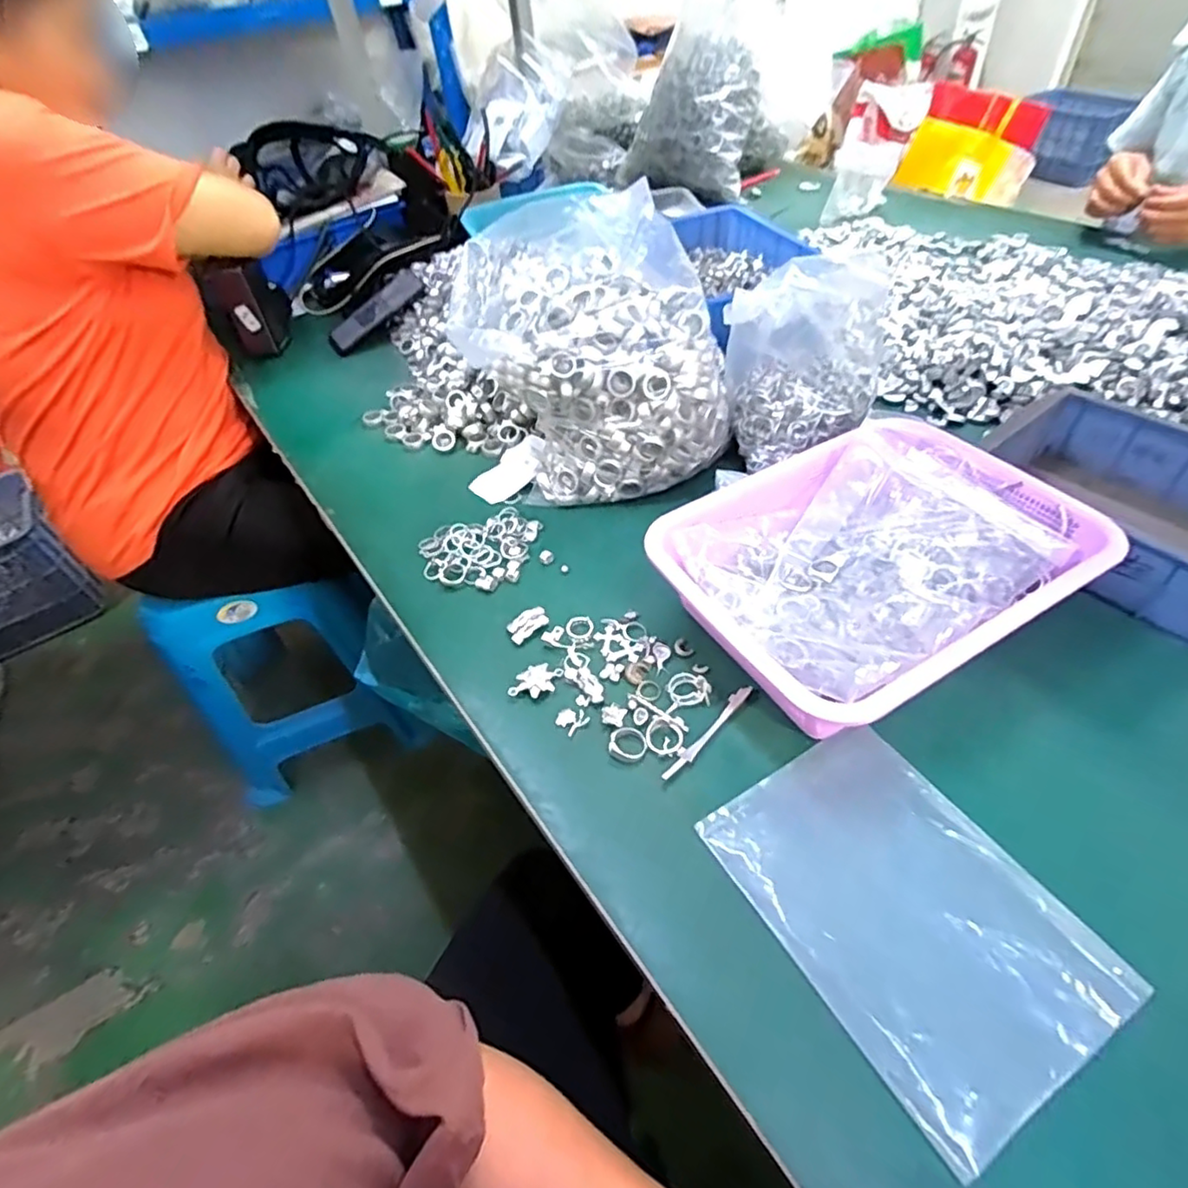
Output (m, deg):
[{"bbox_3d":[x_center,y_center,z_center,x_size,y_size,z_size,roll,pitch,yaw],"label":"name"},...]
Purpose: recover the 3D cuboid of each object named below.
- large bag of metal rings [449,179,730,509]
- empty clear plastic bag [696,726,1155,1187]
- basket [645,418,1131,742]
[{"bbox_3d":[-0.005,-0.238,0.625,0.241,0.218,0.214,-12,48,-5],"label":"large bag of metal rings"},{"bbox_3d":[0.182,0.179,0.372,0.145,0.008,0.196,-27,49,-17],"label":"empty clear plastic bag"},{"bbox_3d":[0.216,-0.022,0.502,0.295,0.080,0.225,-26,50,-17],"label":"basket"}]

